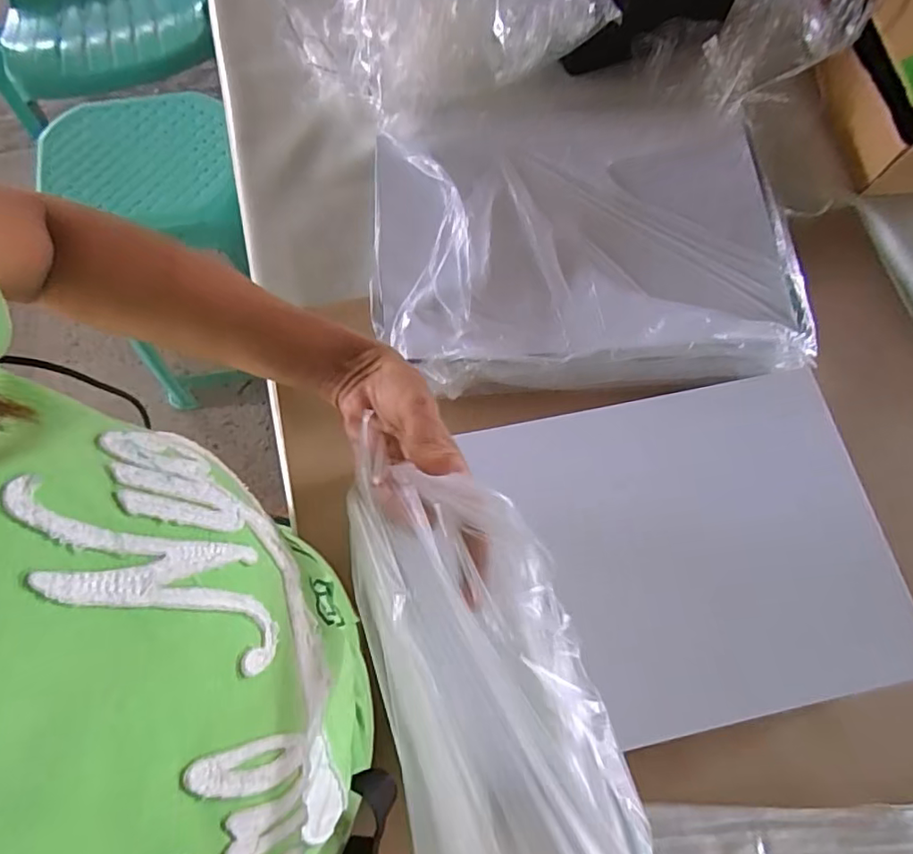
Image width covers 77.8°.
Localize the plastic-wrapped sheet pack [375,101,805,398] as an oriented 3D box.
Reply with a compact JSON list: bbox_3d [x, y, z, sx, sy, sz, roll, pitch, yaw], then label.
[{"bbox_3d":[0.118,-0.177,0.535,0.385,0.028,0.298,-5,72,-4],"label":"plastic-wrapped sheet pack"}]

